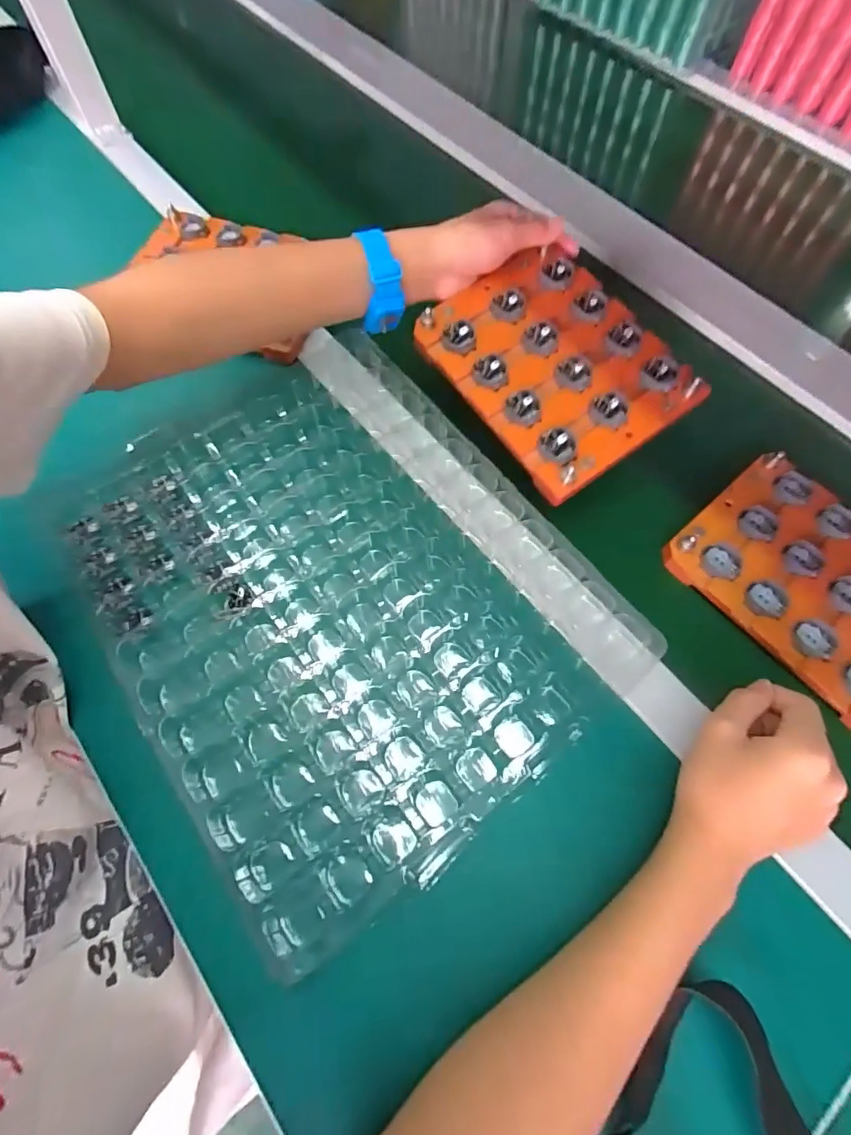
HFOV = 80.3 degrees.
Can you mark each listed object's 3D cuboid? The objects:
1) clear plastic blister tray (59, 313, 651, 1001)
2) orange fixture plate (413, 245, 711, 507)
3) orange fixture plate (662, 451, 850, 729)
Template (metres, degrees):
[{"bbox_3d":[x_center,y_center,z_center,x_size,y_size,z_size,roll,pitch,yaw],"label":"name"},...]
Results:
[{"bbox_3d":[-0.060,0.014,0.363,0.302,0.029,0.374,-33,73,-15],"label":"clear plastic blister tray"},{"bbox_3d":[0.102,-0.160,0.398,0.144,0.033,0.187,-34,74,-15],"label":"orange fixture plate"},{"bbox_3d":[0.299,0.011,0.385,0.141,0.018,0.189,-39,75,-16],"label":"orange fixture plate"}]

